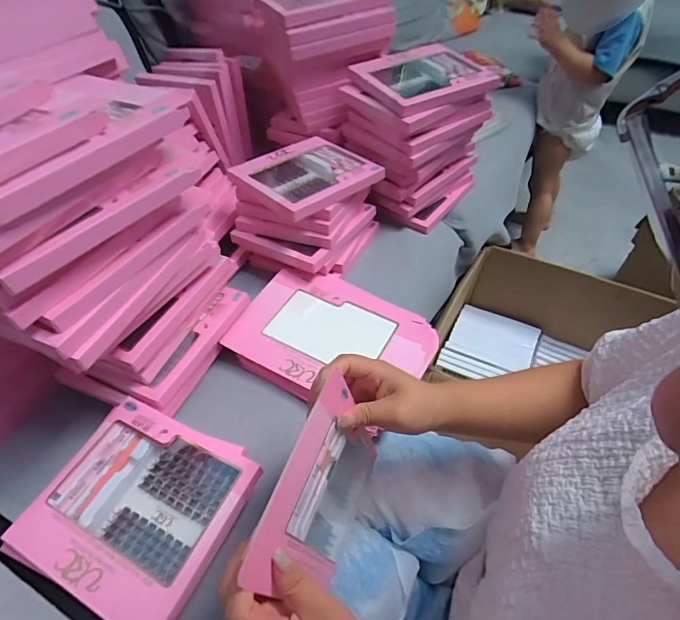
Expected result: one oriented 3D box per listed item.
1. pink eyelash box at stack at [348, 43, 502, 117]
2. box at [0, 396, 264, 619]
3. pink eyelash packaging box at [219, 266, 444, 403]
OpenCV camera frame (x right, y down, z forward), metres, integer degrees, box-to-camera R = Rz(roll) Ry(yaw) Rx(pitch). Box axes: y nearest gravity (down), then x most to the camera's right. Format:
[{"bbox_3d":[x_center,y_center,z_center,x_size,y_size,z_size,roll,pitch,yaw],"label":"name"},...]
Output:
[{"bbox_3d":[0.137,-0.365,0.657,0.182,0.031,0.157,-20,52,-15],"label":"pink eyelash box at stack"},{"bbox_3d":[-0.191,0.183,0.406,0.181,0.021,0.165,19,52,17],"label":"box"},{"bbox_3d":[-0.008,0.032,0.559,0.242,0.036,0.176,22,53,19],"label":"pink eyelash packaging box"}]

